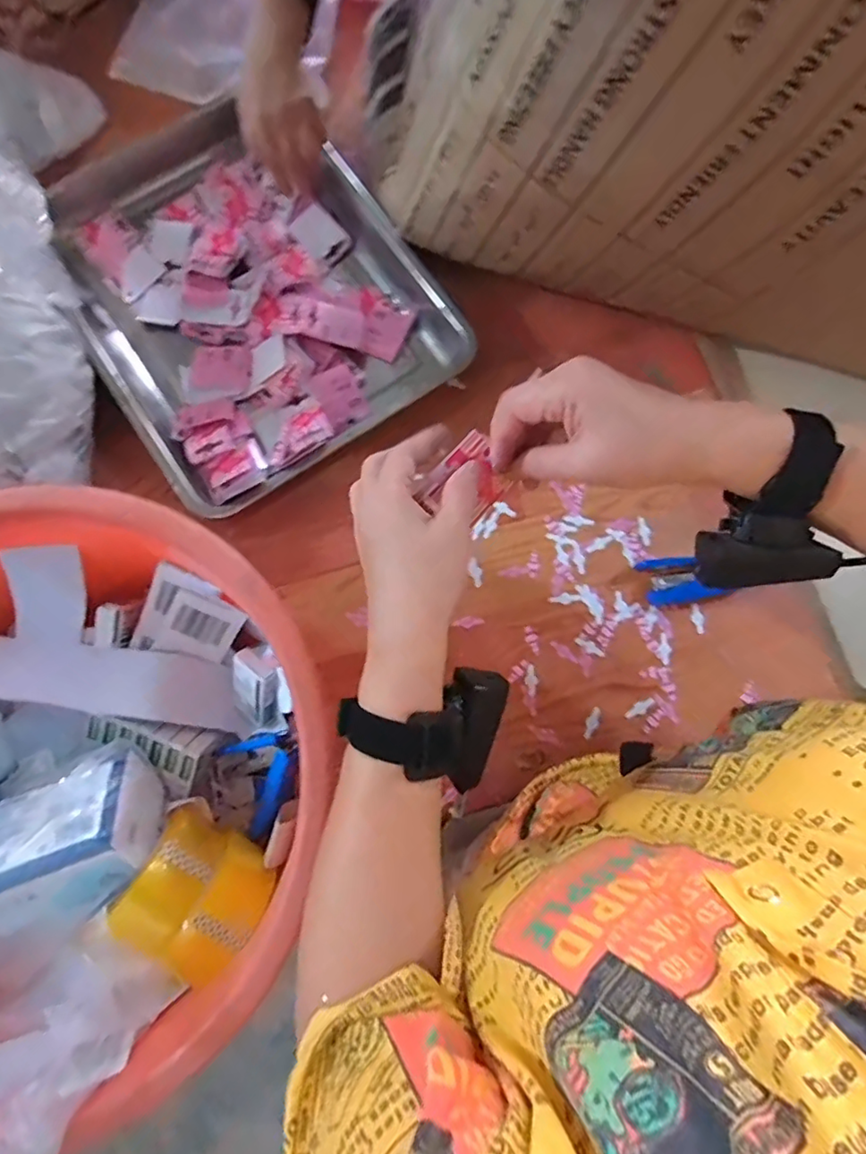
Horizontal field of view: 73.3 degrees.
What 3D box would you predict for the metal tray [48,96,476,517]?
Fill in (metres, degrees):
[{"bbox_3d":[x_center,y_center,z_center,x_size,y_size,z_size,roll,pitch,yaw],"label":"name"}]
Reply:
[{"bbox_3d":[-0.213,-0.319,0.643,0.340,0.052,0.451,-34,80,-7],"label":"metal tray"}]

